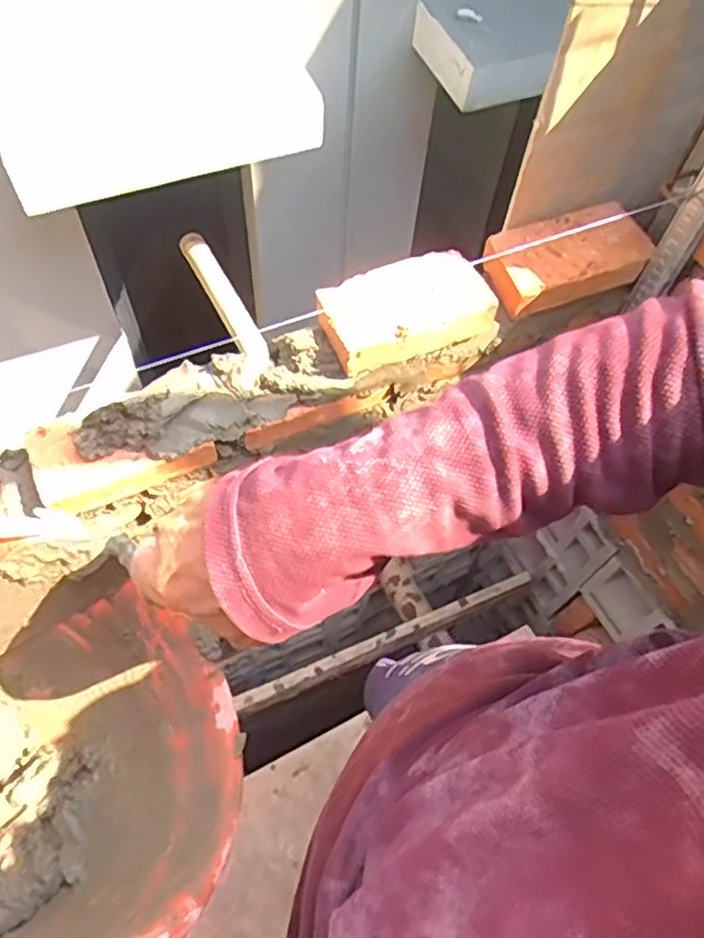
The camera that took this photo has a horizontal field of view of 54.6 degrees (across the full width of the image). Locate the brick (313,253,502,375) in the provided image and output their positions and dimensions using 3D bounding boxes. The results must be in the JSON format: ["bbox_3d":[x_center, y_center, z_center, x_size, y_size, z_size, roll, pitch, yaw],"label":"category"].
[{"bbox_3d":[0.061,-0.185,0.778,0.193,0.052,0.104,-23,64,-15],"label":"brick"}]

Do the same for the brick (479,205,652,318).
[{"bbox_3d":[0.258,-0.258,0.823,0.188,0.048,0.098,-18,63,-13],"label":"brick"}]

